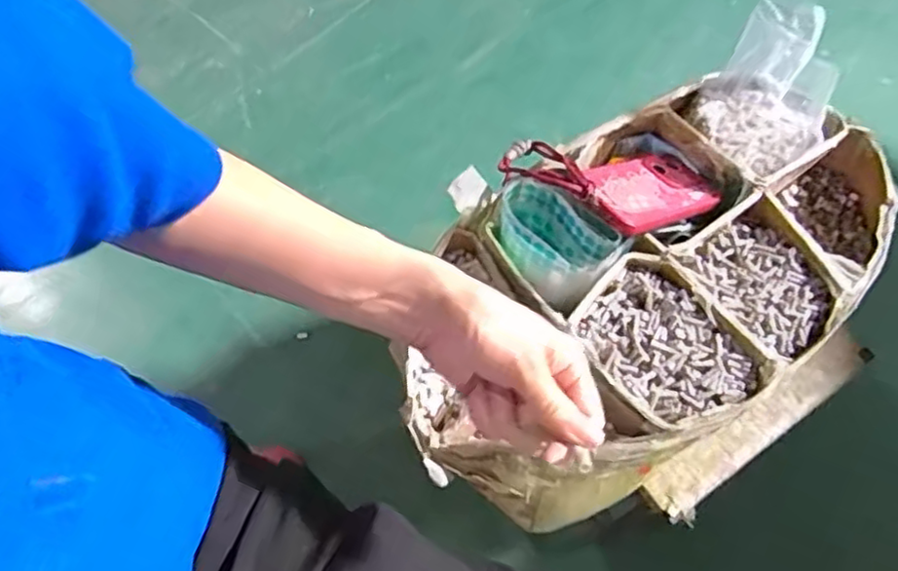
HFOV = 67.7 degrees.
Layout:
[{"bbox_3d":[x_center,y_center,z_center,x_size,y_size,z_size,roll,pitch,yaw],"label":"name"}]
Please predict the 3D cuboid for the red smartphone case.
[{"bbox_3d":[0.192,-0.093,0.646,0.163,0.015,0.083,-21,64,-39],"label":"red smartphone case"}]

